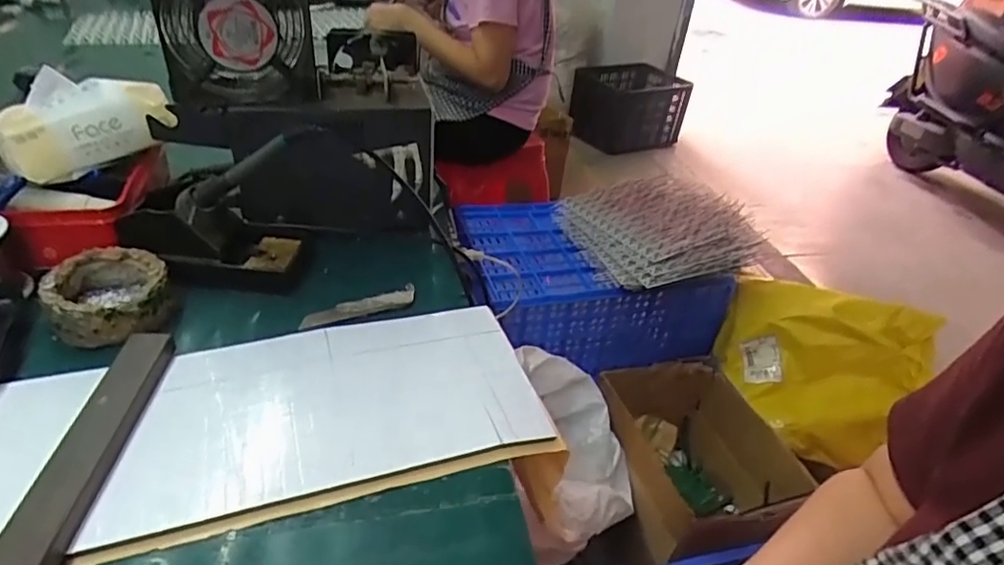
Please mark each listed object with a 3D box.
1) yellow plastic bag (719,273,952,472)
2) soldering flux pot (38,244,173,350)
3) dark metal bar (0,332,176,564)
[{"bbox_3d":[0.639,0.177,1.184,0.376,0.327,0.097,14,-5,20],"label":"yellow plastic bag"},{"bbox_3d":[-0.315,0.008,0.472,0.081,0.041,0.080,4,35,-3],"label":"soldering flux pot"},{"bbox_3d":[-0.255,0.106,0.359,0.026,0.025,0.209,2,35,-7],"label":"dark metal bar"}]

